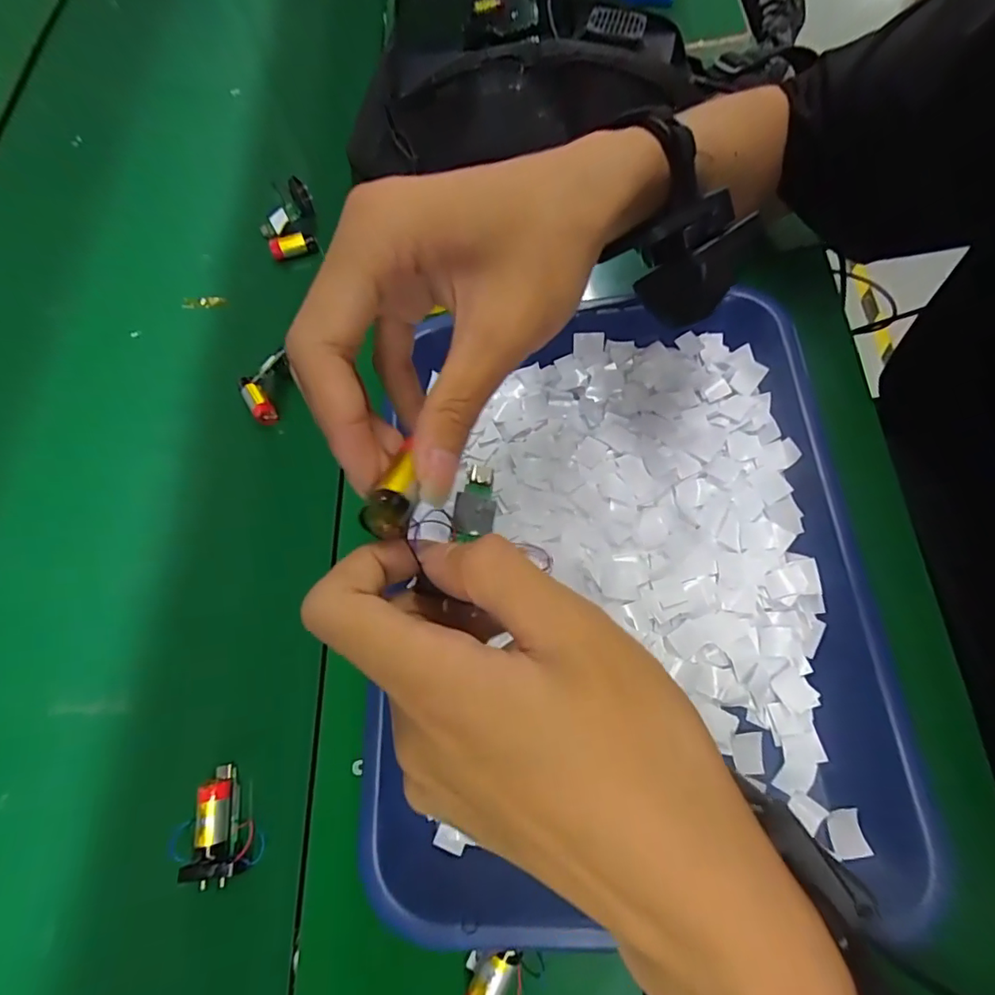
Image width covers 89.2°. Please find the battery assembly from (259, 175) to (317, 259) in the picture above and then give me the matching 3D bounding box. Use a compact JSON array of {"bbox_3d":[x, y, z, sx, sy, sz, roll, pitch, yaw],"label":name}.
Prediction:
[{"bbox_3d":[-0.171,-0.228,0.416,0.050,0.028,0.048,-27,72,-8],"label":"battery assembly"}]

